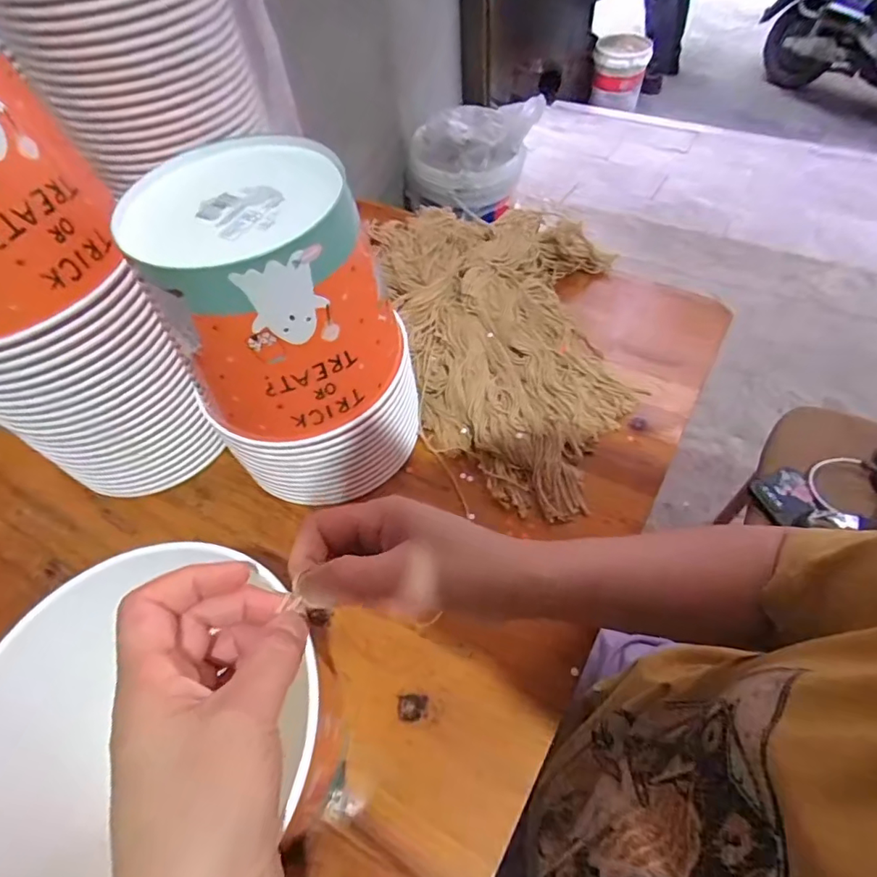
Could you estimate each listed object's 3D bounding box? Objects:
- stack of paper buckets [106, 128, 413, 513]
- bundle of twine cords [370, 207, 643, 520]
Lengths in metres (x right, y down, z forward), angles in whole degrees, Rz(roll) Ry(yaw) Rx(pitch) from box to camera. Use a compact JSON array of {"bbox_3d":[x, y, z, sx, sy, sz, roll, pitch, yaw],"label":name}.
[{"bbox_3d":[-0.103,-0.072,0.369,0.145,0.209,0.142,-24,57,-12],"label":"stack of paper buckets"},{"bbox_3d":[0.074,-0.121,0.501,0.235,0.049,0.401,-12,56,-4],"label":"bundle of twine cords"}]

